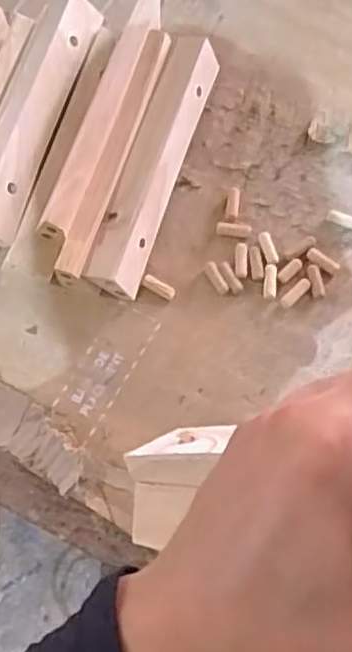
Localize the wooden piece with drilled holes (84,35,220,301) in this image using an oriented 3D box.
[{"bbox_3d":[-0.019,-0.144,0.615,0.044,0.040,0.250,17,72,7],"label":"wooden piece with drilled holes"}]

